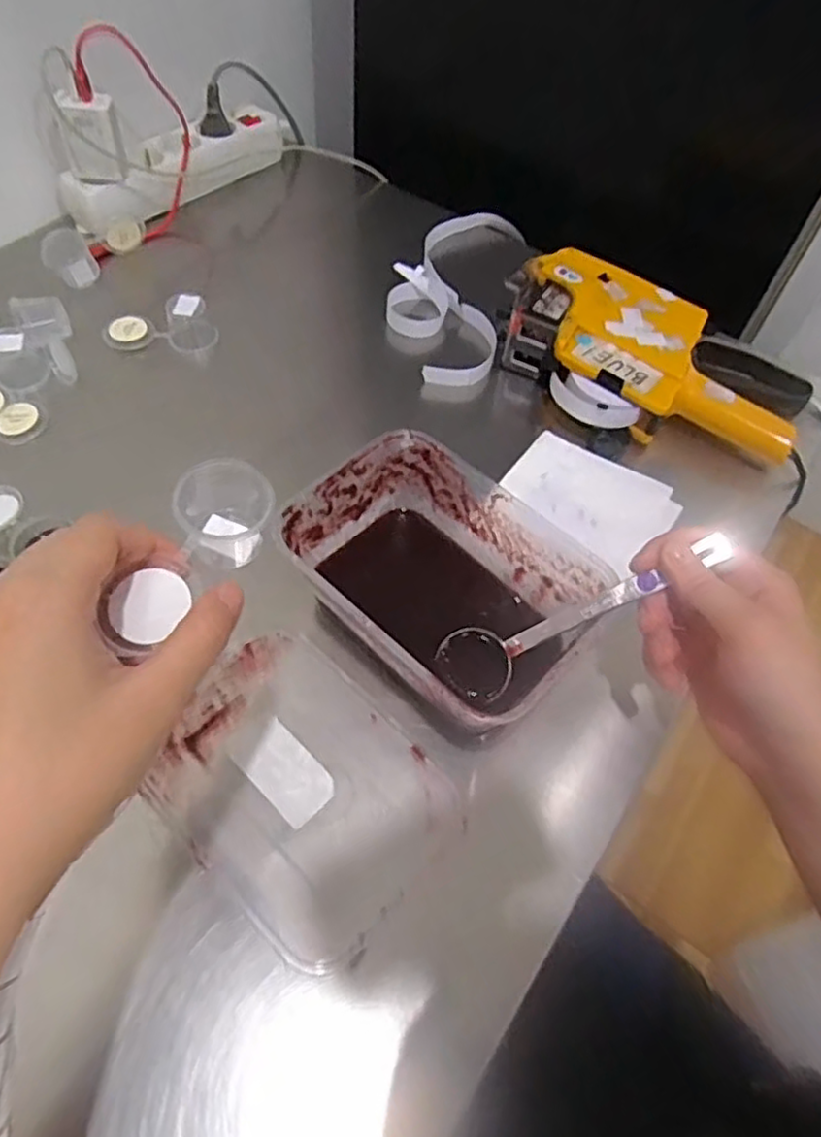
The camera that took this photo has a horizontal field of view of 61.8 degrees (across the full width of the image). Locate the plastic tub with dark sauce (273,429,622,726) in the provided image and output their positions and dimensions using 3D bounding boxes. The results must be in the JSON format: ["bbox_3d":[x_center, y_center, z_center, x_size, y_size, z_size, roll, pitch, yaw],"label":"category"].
[{"bbox_3d":[0.019,0.009,0.401,0.131,0.074,0.168,-36,66,-25],"label":"plastic tub with dark sauce"}]

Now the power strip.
[{"bbox_3d":[-0.212,-0.386,0.655,0.062,0.041,0.241,35,61,17],"label":"power strip"}]

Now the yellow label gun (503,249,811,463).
[{"bbox_3d":[0.181,-0.156,0.530,0.232,0.053,0.142,26,58,12],"label":"yellow label gun"}]

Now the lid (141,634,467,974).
[{"bbox_3d":[-0.060,0.114,0.368,0.156,0.004,0.119,40,62,20],"label":"lid"}]

